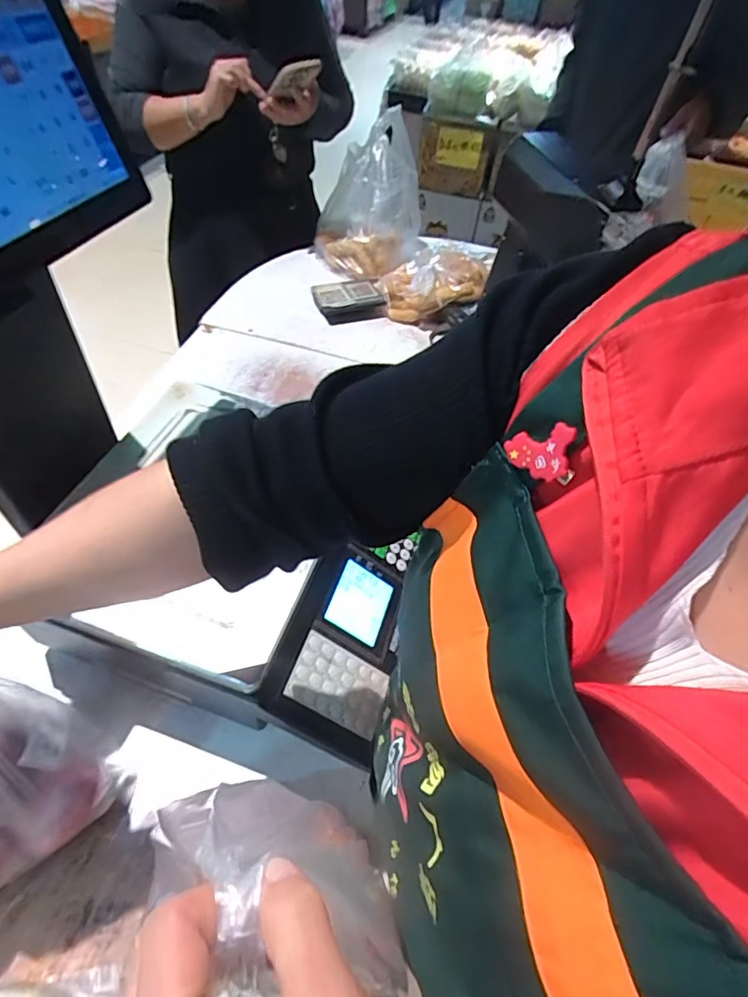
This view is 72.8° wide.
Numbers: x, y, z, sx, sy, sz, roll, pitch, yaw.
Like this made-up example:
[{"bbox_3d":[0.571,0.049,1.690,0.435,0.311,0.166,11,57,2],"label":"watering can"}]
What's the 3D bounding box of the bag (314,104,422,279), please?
[{"bbox_3d":[-0.003,-0.663,1.121,0.243,0.293,0.169,0,52,-6],"label":"bag"}]

